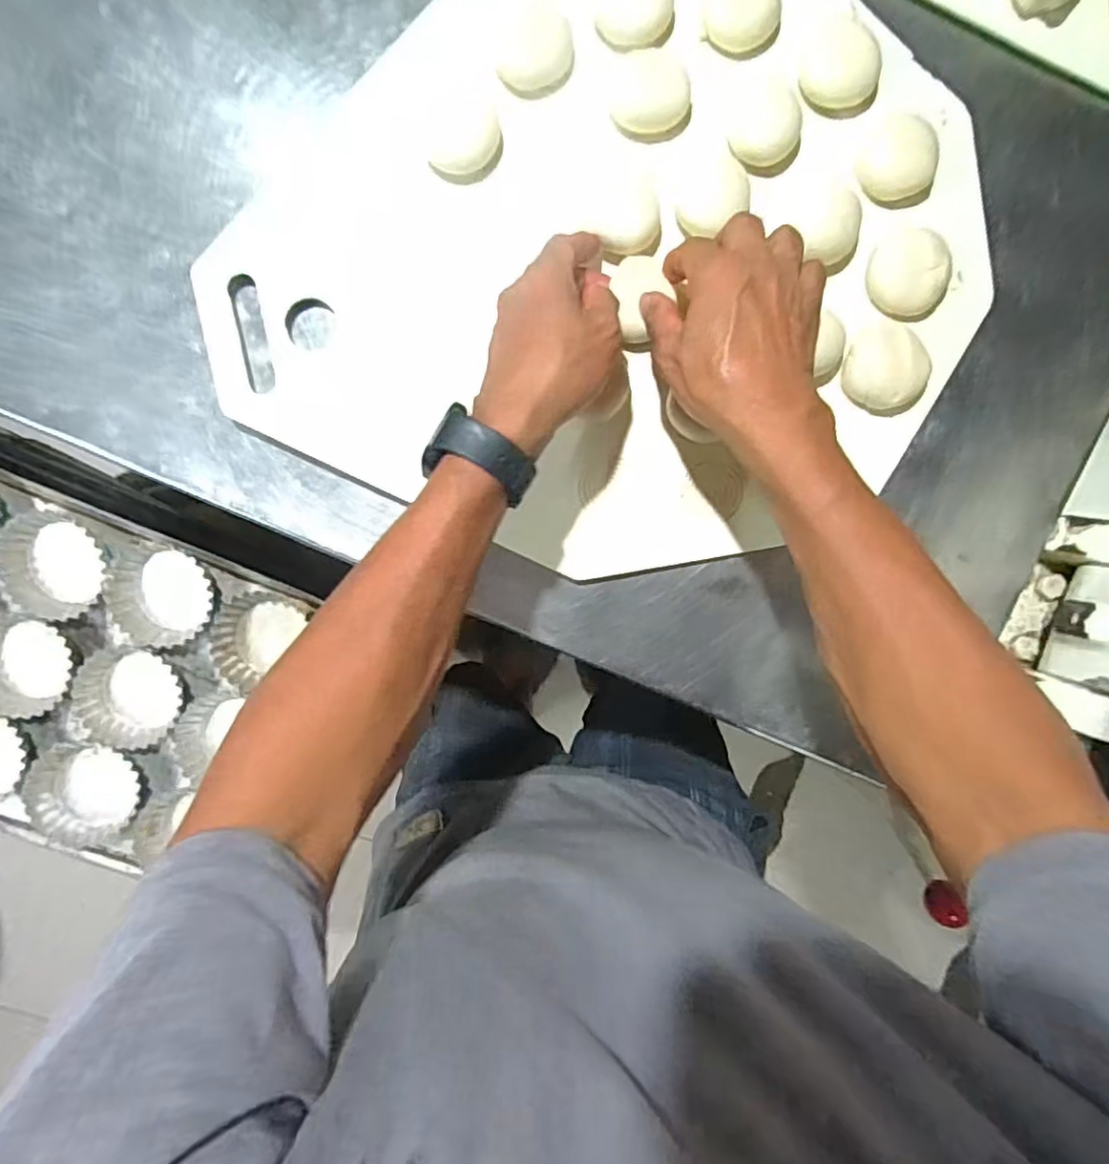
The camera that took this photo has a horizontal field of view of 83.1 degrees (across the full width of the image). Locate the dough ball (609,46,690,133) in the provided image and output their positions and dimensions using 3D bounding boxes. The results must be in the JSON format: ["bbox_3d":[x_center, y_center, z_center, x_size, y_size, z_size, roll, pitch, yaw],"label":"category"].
[{"bbox_3d":[0.062,-0.317,0.404,0.050,0.016,0.040,7,98,-2],"label":"dough ball"}]

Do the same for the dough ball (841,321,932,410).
[{"bbox_3d":[0.219,-0.143,0.420,0.049,0.021,0.054,-32,98,4],"label":"dough ball"}]

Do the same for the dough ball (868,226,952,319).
[{"bbox_3d":[0.235,-0.206,0.418,0.053,0.025,0.045,41,96,-6],"label":"dough ball"}]

